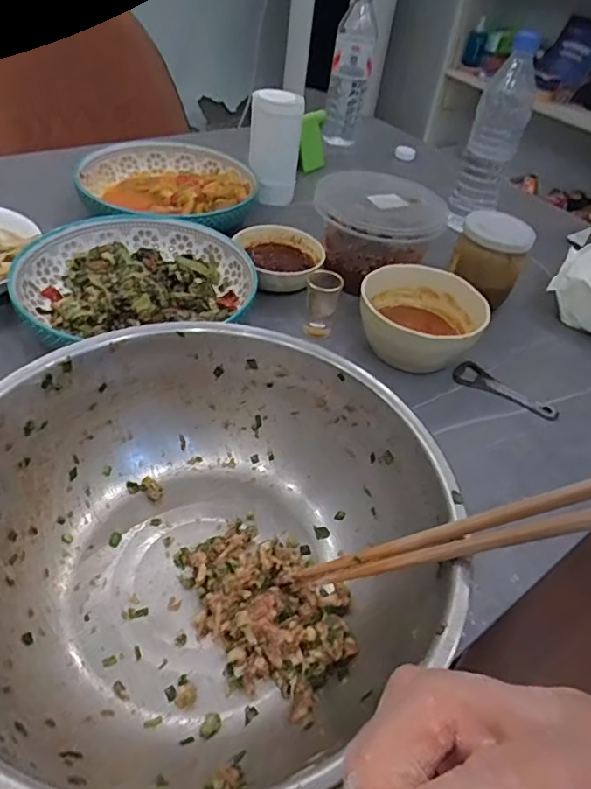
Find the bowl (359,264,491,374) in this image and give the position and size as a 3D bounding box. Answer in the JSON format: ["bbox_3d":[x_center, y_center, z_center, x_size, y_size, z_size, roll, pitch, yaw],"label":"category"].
[{"bbox_3d":[0.121,-0.071,0.521,0.112,0.061,0.112,5,44,-5],"label":"bowl"}]

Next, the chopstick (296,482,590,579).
[{"bbox_3d":[0.090,0.062,0.259,0.221,0.008,0.009,-29,34,33],"label":"chopstick"}]

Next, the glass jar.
[{"bbox_3d":[0.211,-0.150,0.583,0.070,0.072,0.070,20,44,11],"label":"glass jar"}]

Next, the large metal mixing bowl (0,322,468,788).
[{"bbox_3d":[-0.054,0.073,0.302,0.259,0.091,0.246,5,44,-5],"label":"large metal mixing bowl"}]

